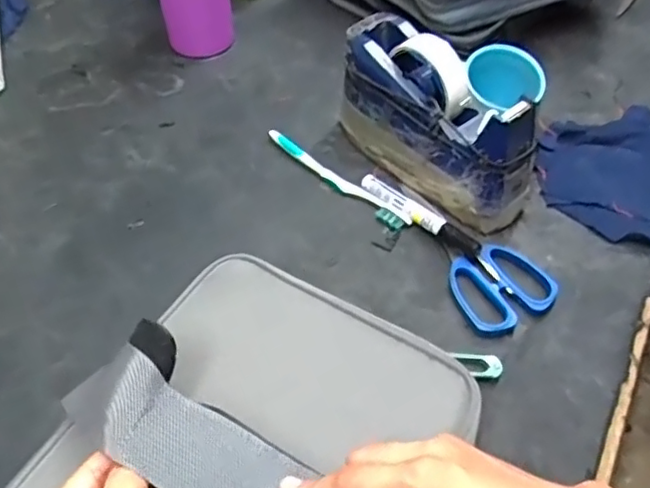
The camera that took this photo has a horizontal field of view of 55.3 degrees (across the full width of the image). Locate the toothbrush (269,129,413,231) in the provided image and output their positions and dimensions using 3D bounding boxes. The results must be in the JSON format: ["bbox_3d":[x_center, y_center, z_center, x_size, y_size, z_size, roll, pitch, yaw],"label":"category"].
[{"bbox_3d":[0.009,-0.064,0.604,0.177,0.012,0.017,36,60,25],"label":"toothbrush"}]

